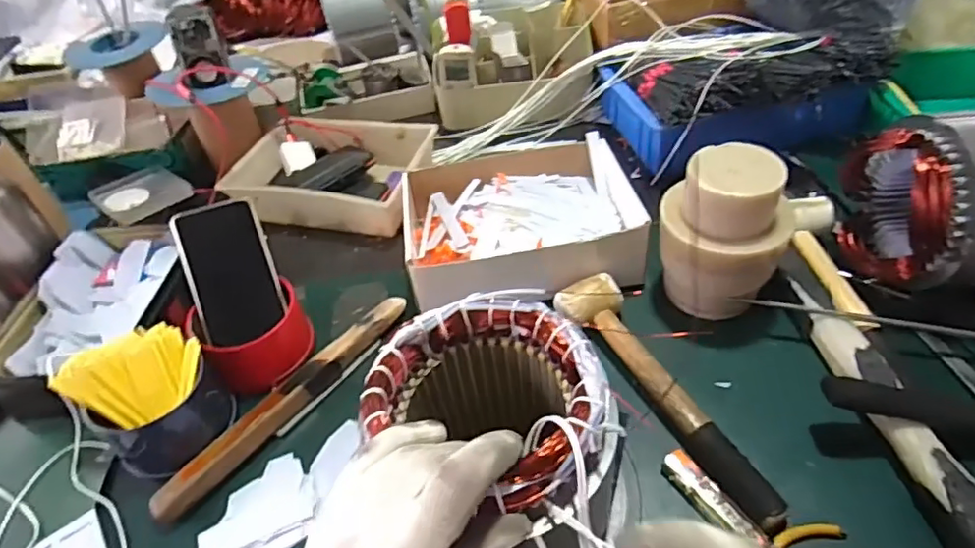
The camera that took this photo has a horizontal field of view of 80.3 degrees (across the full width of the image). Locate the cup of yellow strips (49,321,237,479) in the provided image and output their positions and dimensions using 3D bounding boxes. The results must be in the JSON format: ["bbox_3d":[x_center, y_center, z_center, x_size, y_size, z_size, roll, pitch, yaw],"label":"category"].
[{"bbox_3d":[-0.288,0.108,0.501,0.099,0.089,0.097,-4,46,4],"label":"cup of yellow strips"}]

